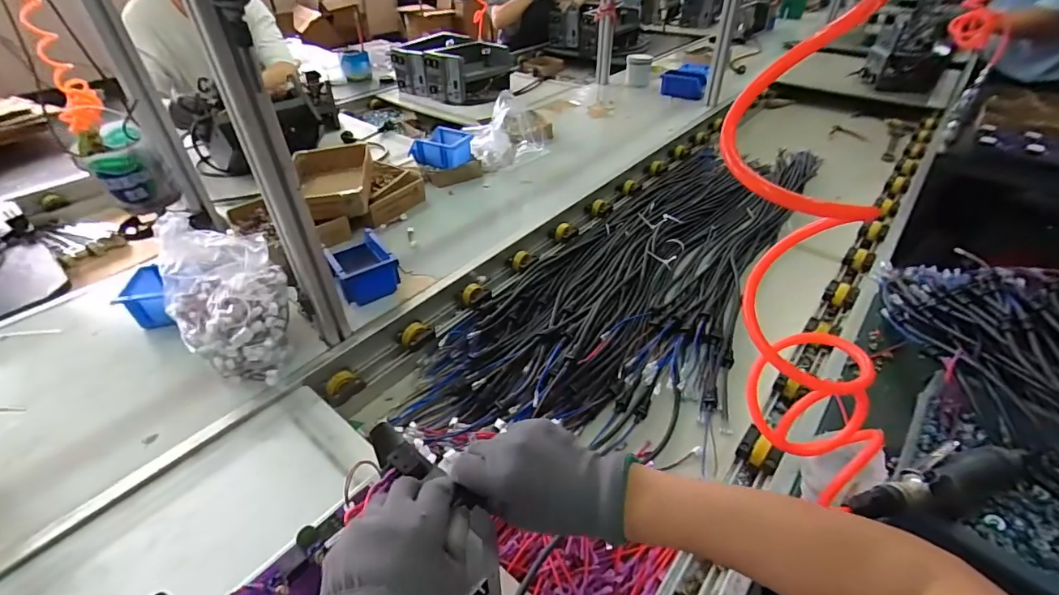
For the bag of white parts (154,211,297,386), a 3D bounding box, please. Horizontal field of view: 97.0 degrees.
[{"bbox_3d":[-0.444,0.015,0.691,0.156,0.205,0.137,3,40,5],"label":"bag of white parts"}]

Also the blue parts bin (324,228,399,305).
[{"bbox_3d":[-0.309,-0.053,0.871,0.103,0.082,0.128,-24,45,-25],"label":"blue parts bin"}]

